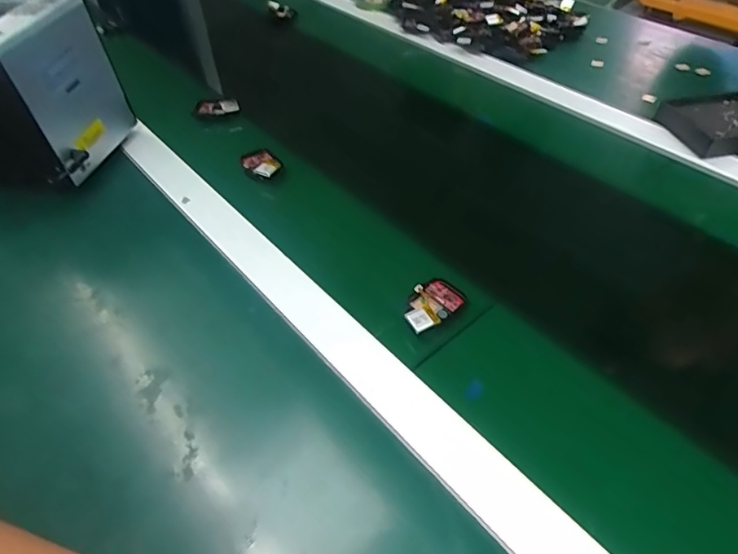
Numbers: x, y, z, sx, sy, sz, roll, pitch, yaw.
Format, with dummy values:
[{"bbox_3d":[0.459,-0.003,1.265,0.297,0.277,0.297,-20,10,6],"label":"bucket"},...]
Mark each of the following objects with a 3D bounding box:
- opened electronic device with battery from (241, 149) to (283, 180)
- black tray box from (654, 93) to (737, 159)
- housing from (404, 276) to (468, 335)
[{"bbox_3d":[-0.111,-0.118,0.527,0.035,0.008,0.048,-26,51,-20],"label":"opened electronic device with battery"},{"bbox_3d":[0.412,-0.172,0.571,0.140,0.028,0.083,-10,47,-6],"label":"black tray box"},{"bbox_3d":[0.050,0.021,0.401,0.060,0.014,0.037,-30,52,-23],"label":"housing"}]

